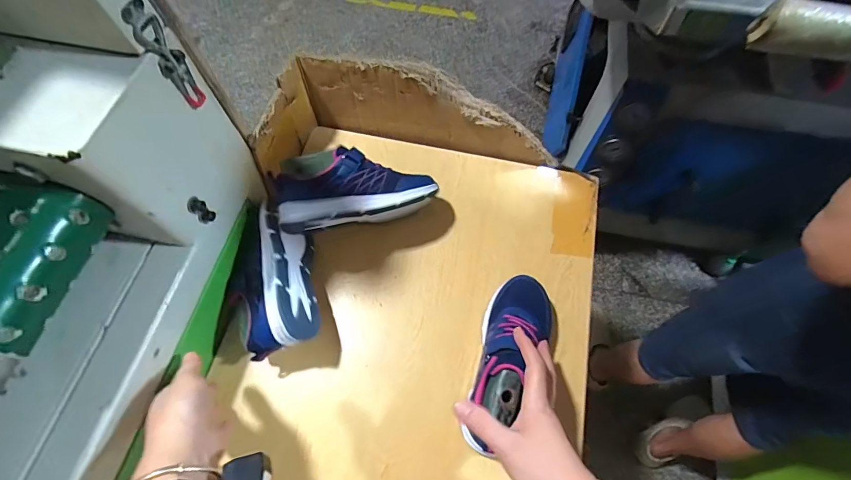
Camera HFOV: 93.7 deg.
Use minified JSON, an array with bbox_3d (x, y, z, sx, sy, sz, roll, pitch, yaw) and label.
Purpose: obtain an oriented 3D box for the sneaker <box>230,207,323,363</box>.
[{"bbox_3d":[-0.197,0.051,0.507,0.103,0.097,0.184,-13,66,-6],"label":"sneaker"}]

